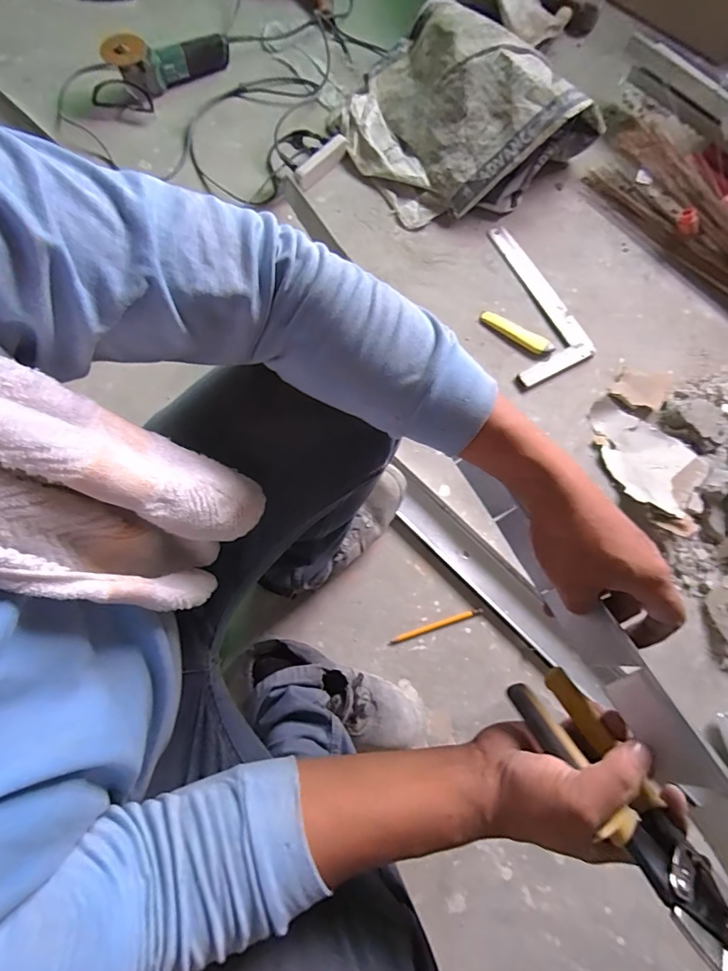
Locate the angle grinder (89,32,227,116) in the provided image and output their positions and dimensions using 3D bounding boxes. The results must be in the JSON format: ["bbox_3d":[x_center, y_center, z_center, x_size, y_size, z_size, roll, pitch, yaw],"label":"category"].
[{"bbox_3d":[-0.476,-0.979,1.058,0.333,0.097,0.106,-34,76,-8],"label":"angle grinder"}]

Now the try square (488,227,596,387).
[{"bbox_3d":[0.321,-0.377,0.930,0.156,0.011,0.346,-23,75,-5],"label":"try square"}]

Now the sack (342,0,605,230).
[{"bbox_3d":[0.179,-0.791,0.979,0.399,0.155,0.483,-41,78,-9],"label":"sack"}]

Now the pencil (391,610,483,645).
[{"bbox_3d":[0.121,0.237,0.776,0.164,0.004,0.012,-19,75,-4],"label":"pencil"}]

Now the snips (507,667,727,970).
[{"bbox_3d":[0.192,0.235,0.294,0.054,0.042,0.246,-30,54,-7],"label":"snips"}]

